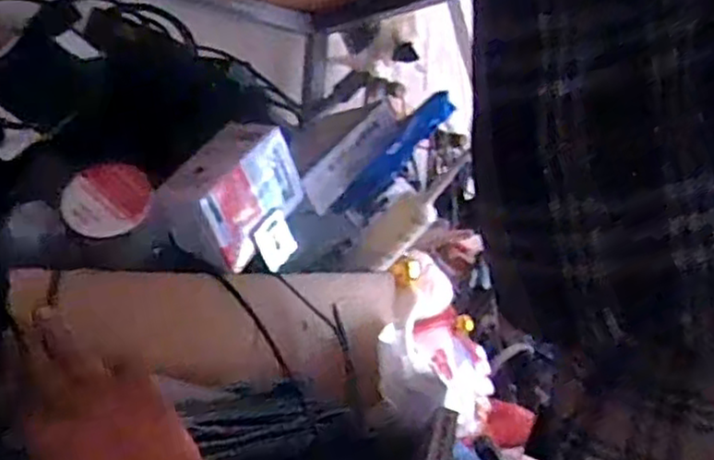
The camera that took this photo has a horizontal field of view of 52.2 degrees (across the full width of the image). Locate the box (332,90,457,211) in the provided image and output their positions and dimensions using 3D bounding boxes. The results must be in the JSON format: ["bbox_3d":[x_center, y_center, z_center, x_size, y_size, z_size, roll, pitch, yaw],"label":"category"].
[{"bbox_3d":[0.040,-0.075,0.737,0.028,0.156,0.023,43,-6,-7],"label":"box"}]

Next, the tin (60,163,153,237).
[{"bbox_3d":[-0.190,-0.020,0.553,0.063,0.066,0.019,-1,-36,-11],"label":"tin"}]

